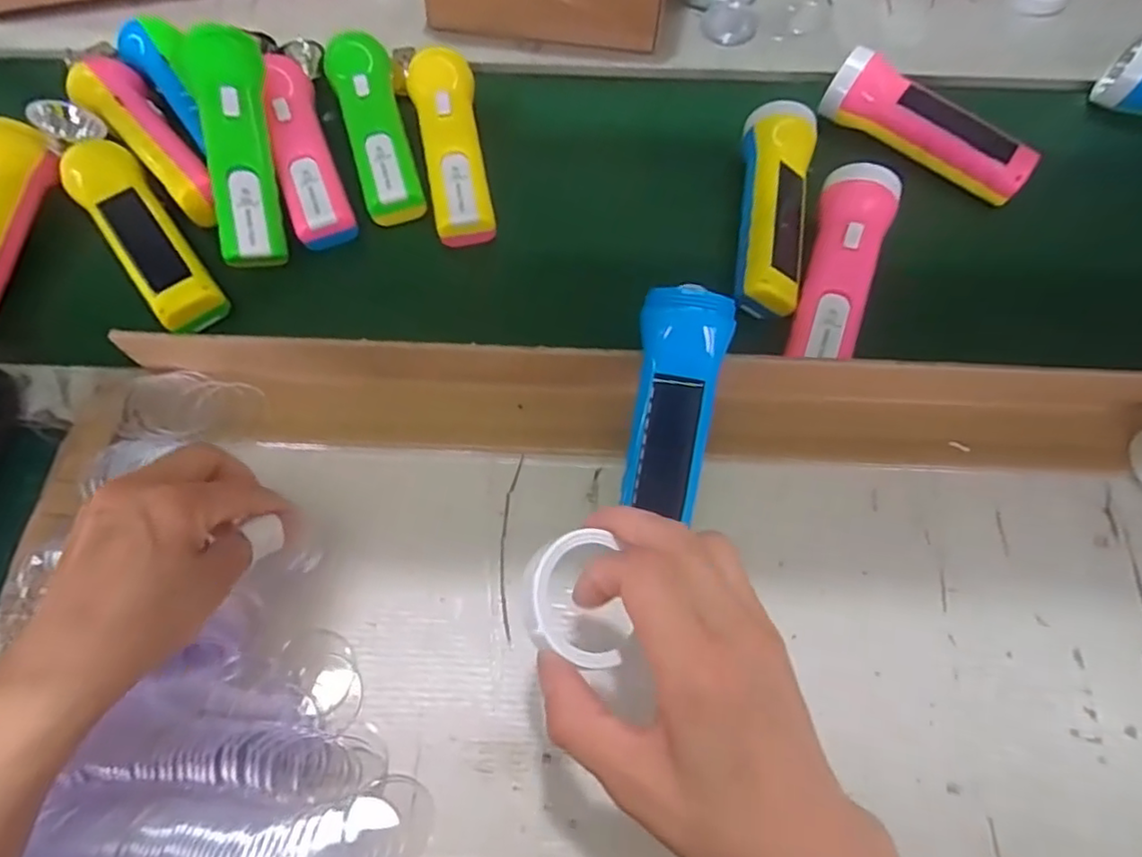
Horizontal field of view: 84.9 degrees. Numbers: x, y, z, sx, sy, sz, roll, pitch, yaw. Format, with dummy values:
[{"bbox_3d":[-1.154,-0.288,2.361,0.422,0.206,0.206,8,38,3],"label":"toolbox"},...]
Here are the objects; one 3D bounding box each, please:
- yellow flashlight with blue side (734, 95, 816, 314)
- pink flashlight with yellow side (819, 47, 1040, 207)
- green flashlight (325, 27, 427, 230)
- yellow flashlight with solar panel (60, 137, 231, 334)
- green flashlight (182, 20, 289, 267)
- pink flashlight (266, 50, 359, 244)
[{"bbox_3d":[0.146,-0.158,0.456,0.048,0.043,0.171,9,69,4],"label":"yellow flashlight with blue side"},{"bbox_3d":[0.275,-0.231,0.482,0.157,0.054,0.046,35,72,13],"label":"pink flashlight with yellow side"},{"bbox_3d":[-0.152,-0.236,0.486,0.046,0.040,0.161,-18,70,-7],"label":"green flashlight"},{"bbox_3d":[-0.303,-0.139,0.444,0.046,0.038,0.161,-35,73,-13],"label":"yellow flashlight with solar panel"},{"bbox_3d":[-0.235,-0.201,0.441,0.038,0.037,0.167,-8,91,-3],"label":"green flashlight"},{"bbox_3d":[-0.205,-0.212,0.473,0.048,0.039,0.160,-19,70,-7],"label":"pink flashlight"}]

